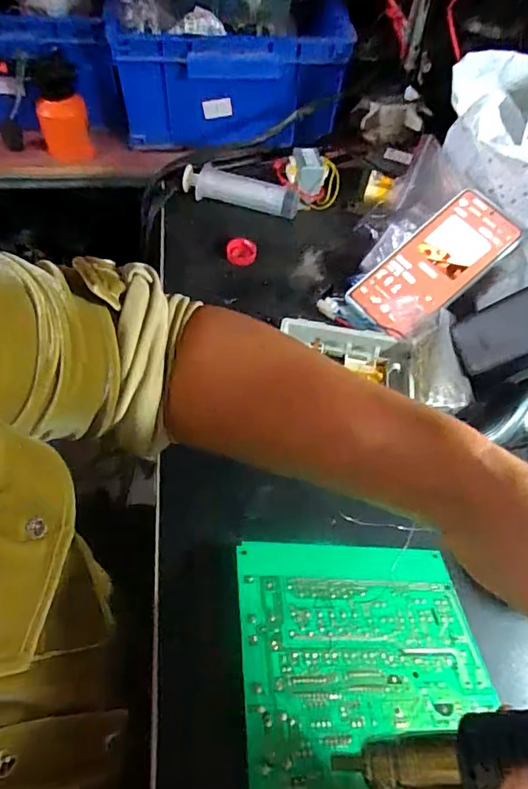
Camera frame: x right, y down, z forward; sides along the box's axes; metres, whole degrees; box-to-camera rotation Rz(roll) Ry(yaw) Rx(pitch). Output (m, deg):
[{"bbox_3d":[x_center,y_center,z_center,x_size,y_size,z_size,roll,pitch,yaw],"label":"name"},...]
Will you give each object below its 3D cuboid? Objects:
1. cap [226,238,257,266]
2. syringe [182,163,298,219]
[{"bbox_3d":[-0.023,-0.152,0.539,0.030,0.019,0.023,16,57,7],"label":"cap"},{"bbox_3d":[-0.026,-0.231,0.579,0.131,0.032,0.032,18,57,8],"label":"syringe"}]

